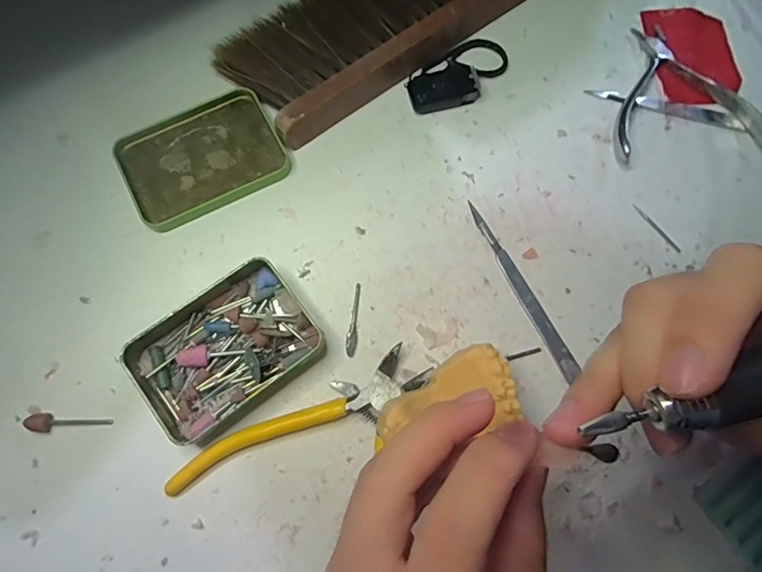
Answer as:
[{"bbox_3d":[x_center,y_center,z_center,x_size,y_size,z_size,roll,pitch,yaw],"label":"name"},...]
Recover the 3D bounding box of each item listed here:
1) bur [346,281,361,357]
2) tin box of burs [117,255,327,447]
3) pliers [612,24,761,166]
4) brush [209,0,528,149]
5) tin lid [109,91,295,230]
[{"bbox_3d":[-0.017,0.020,0.282,0.006,0.004,0.044,4,74,-1],"label":"bur"},{"bbox_3d":[-0.088,0.035,0.266,0.096,0.021,0.073,-35,78,-10],"label":"tin box of burs"},{"bbox_3d":[0.205,-0.139,0.325,0.105,0.014,0.104,-6,75,-3],"label":"pliers"},{"bbox_3d":[0.053,-0.226,0.338,0.351,0.029,0.093,-39,79,-11],"label":"brush"},{"bbox_3d":[-0.116,-0.085,0.305,0.098,0.008,0.075,-28,77,-9],"label":"tin lid"}]

